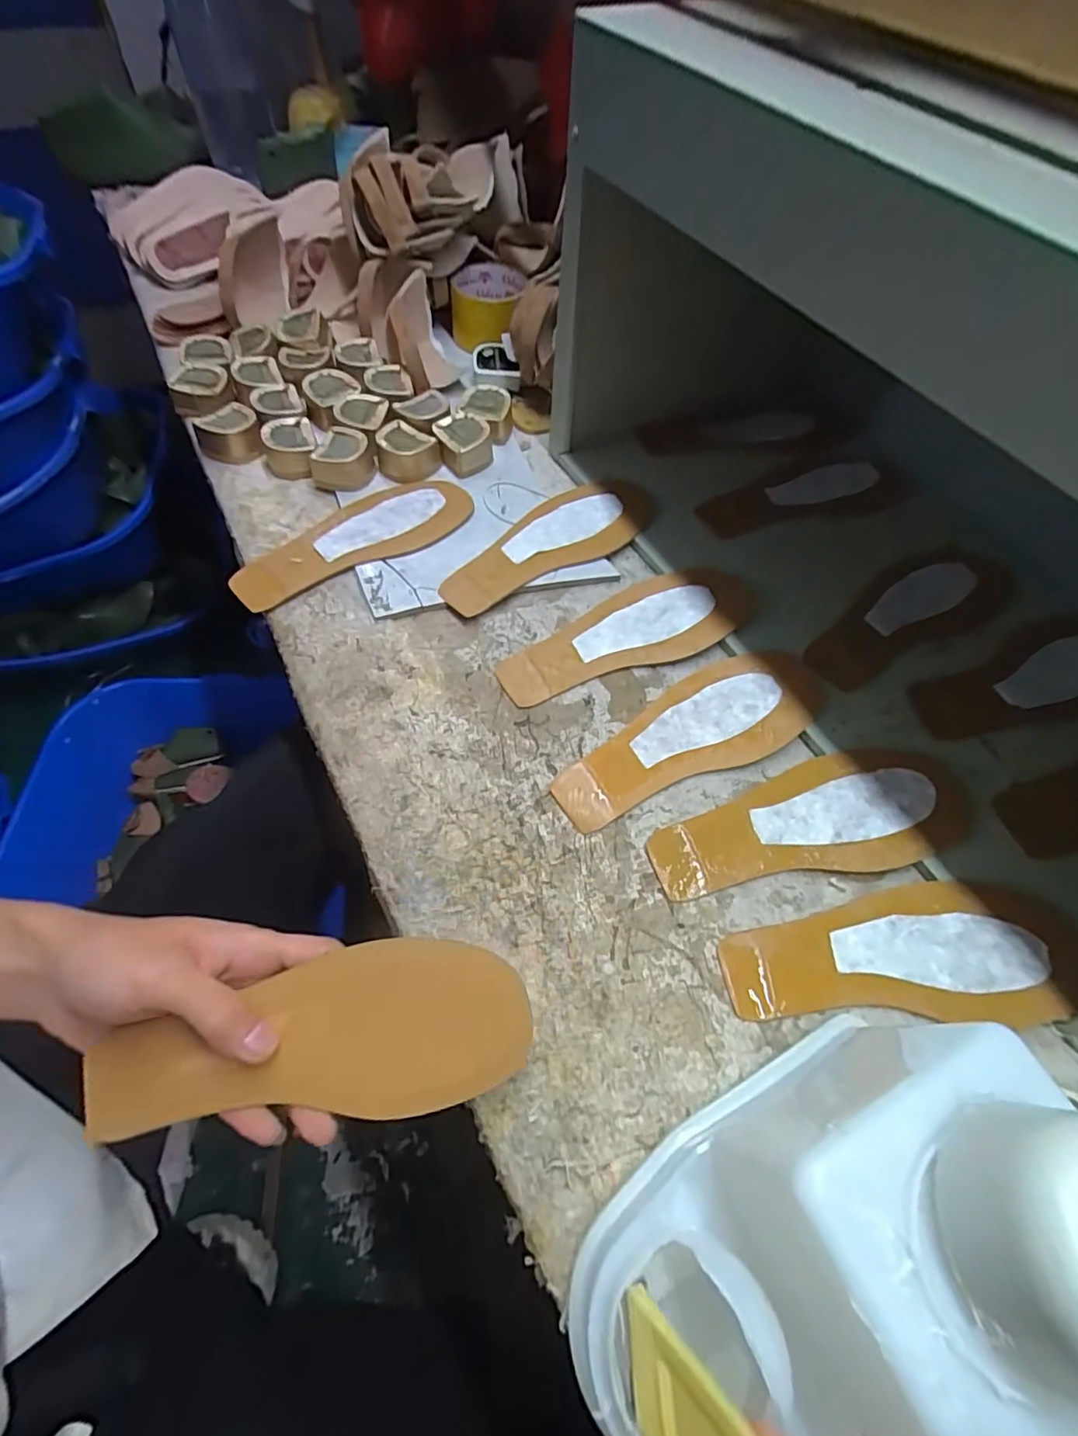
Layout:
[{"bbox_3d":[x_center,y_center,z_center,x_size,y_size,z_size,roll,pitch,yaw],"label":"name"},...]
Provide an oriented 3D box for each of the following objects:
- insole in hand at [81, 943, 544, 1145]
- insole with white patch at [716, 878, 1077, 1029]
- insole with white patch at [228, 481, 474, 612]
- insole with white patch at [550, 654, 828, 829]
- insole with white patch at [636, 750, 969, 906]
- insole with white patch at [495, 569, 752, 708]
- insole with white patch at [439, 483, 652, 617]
[{"bbox_3d":[-0.110,0.157,0.279,0.205,0.007,0.075,-7,72,-3],"label":"insole in hand"},{"bbox_3d":[0.212,0.137,0.332,0.205,0.011,0.074,-2,62,-2],"label":"insole with white patch"},{"bbox_3d":[-0.152,-0.151,0.478,0.209,0.009,0.073,-36,70,-22],"label":"insole with white patch"},{"bbox_3d":[0.109,0.010,0.406,0.215,0.008,0.073,-24,66,-11],"label":"insole with white patch"},{"bbox_3d":[0.180,0.066,0.371,0.215,0.009,0.075,-10,62,-6],"label":"insole with white patch"},{"bbox_3d":[0.070,-0.069,0.444,0.212,0.010,0.070,-20,64,-11],"label":"insole with white patch"},{"bbox_3d":[0.010,-0.154,0.488,0.212,0.009,0.072,-28,65,-14],"label":"insole with white patch"}]

